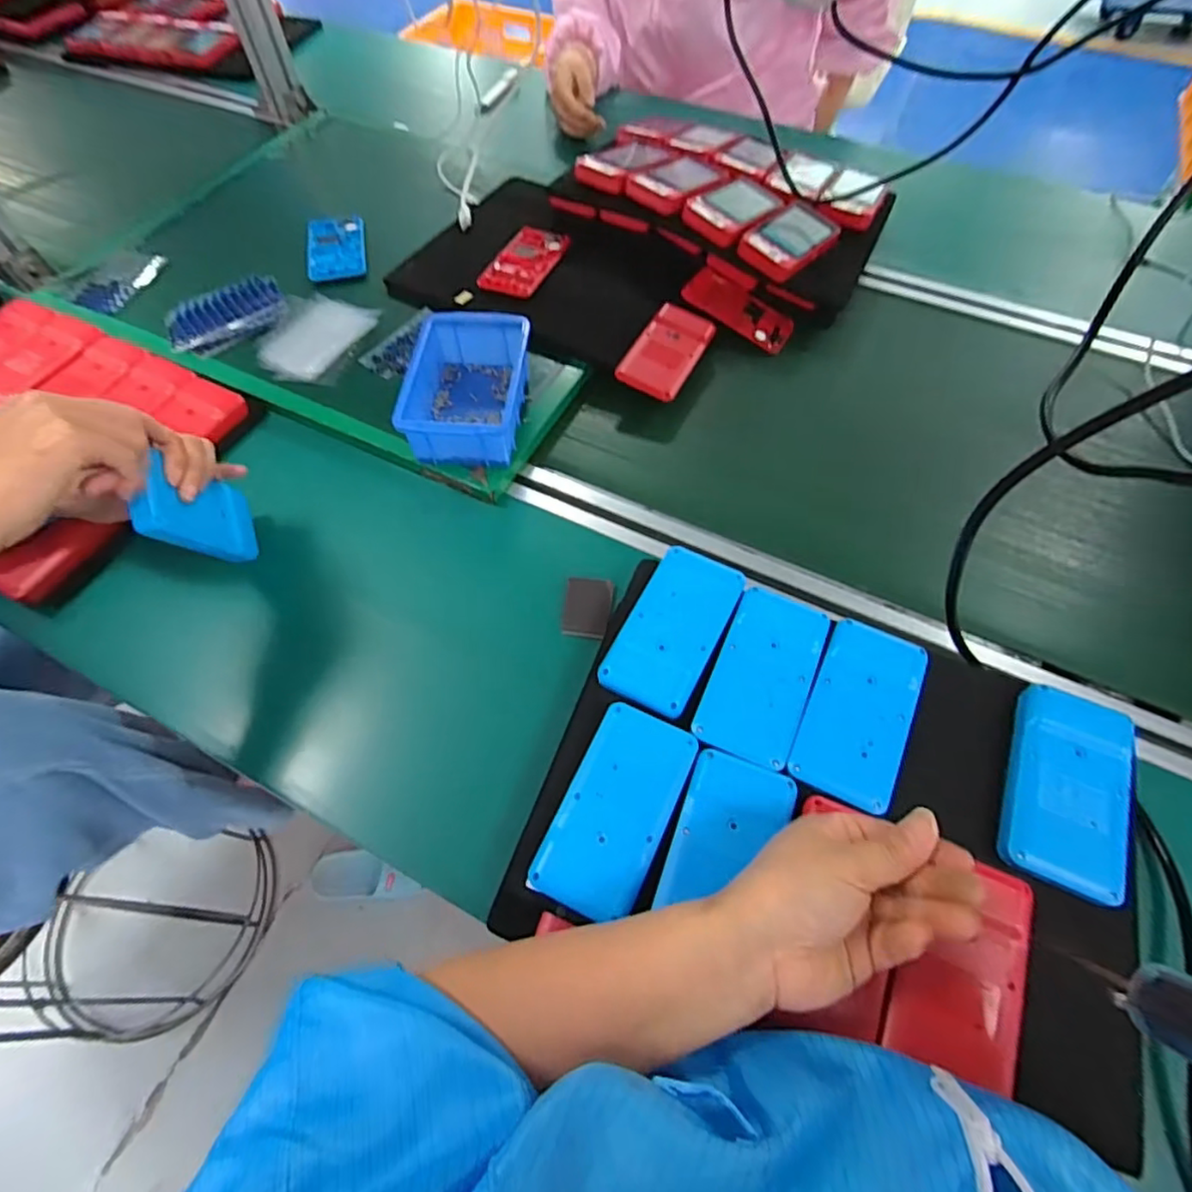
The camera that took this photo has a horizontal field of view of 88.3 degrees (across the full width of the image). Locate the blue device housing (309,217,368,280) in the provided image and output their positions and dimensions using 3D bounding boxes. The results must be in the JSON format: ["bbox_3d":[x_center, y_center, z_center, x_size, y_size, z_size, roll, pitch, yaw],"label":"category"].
[{"bbox_3d":[-0.299,-0.402,0.710,0.064,0.012,0.109,-11,60,-6],"label":"blue device housing"}]

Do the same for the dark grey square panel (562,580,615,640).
[{"bbox_3d":[-0.006,0.010,0.490,0.037,0.011,0.049,4,60,3],"label":"dark grey square panel"}]

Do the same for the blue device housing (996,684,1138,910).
[{"bbox_3d":[0.290,0.117,0.370,0.067,0.023,0.120,22,63,13],"label":"blue device housing"}]

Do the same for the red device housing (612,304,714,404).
[{"bbox_3d":[0.072,-0.247,0.614,0.062,0.013,0.121,24,63,14],"label":"red device housing"}]

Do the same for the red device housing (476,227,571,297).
[{"bbox_3d":[-0.077,-0.369,0.674,0.065,0.007,0.119,17,62,10],"label":"red device housing"}]

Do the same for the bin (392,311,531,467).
[{"bbox_3d":[-0.114,-0.189,0.559,0.095,0.052,0.149,4,60,3],"label":"bin"}]

